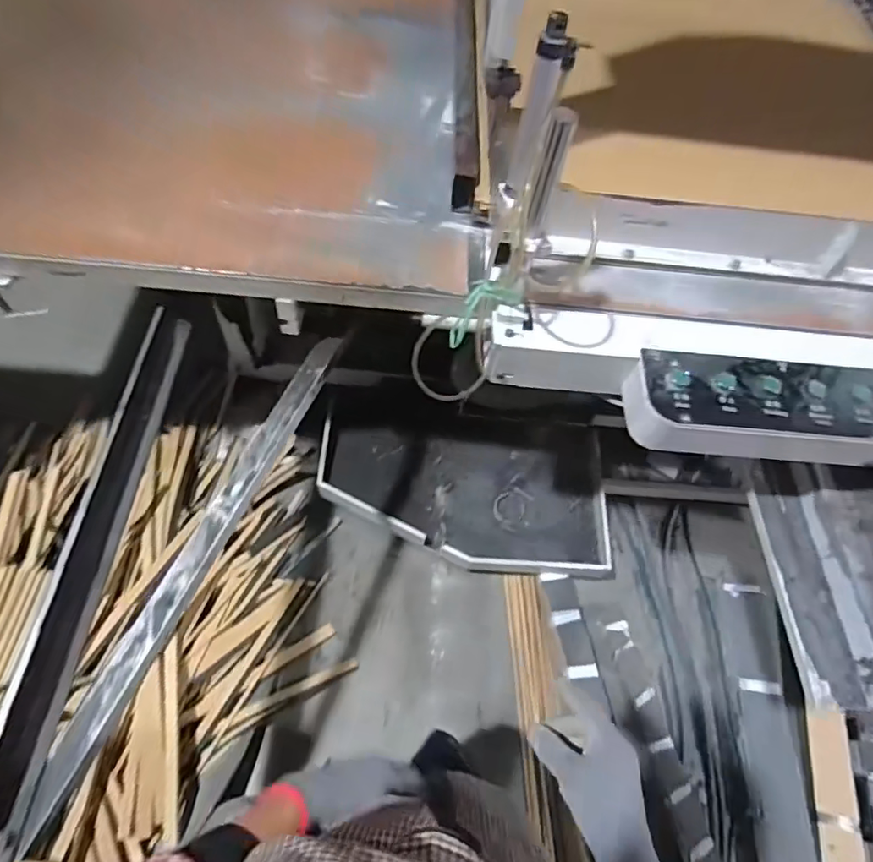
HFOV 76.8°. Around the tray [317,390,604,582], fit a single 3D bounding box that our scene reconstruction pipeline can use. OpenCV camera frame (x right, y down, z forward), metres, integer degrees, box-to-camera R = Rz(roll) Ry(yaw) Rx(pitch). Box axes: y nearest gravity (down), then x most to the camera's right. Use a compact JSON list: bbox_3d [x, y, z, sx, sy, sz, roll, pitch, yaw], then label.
[{"bbox_3d":[0.075,0.146,1.535,0.782,0.094,0.432,8,69,-6],"label":"tray"}]

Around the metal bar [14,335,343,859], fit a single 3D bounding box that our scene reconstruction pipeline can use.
[{"bbox_3d":[-0.349,0.154,0.857,0.048,0.025,0.811,18,59,11],"label":"metal bar"}]

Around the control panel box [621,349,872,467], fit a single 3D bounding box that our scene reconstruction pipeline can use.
[{"bbox_3d":[0.513,-0.028,0.840,0.442,0.114,0.120,4,46,-2],"label":"control panel box"}]

